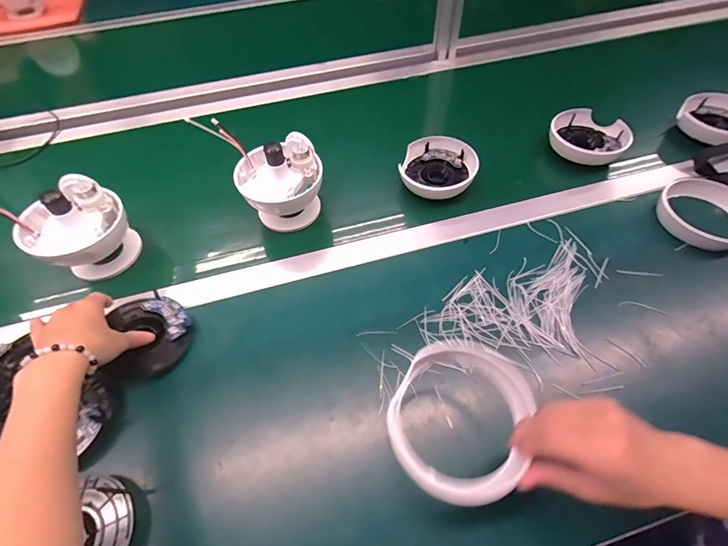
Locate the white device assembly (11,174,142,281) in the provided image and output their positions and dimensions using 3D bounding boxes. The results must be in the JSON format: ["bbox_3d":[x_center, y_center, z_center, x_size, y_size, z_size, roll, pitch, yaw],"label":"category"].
[{"bbox_3d":[-0.368,-0.053,0.466,0.102,0.112,0.111,38,65,24],"label":"white device assembly"}]

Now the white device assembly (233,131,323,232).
[{"bbox_3d":[-0.115,-0.124,0.495,0.111,0.108,0.103,-15,57,-8],"label":"white device assembly"}]

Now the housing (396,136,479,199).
[{"bbox_3d":[0.112,-0.155,0.540,0.108,0.046,0.109,-1,56,1],"label":"housing"}]

